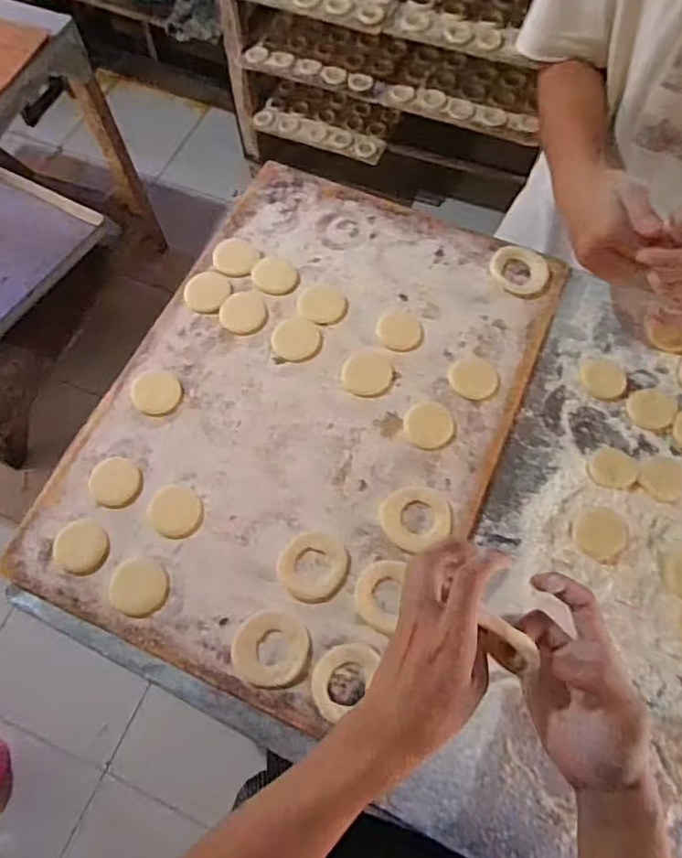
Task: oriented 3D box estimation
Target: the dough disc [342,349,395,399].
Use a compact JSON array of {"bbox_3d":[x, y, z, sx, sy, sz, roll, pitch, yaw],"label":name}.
[{"bbox_3d":[0.031,-0.064,0.685,0.057,0.004,0.057,-1,66,1],"label":"dough disc"}]

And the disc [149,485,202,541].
[{"bbox_3d":[-0.172,0.086,0.627,0.052,0.005,0.059,-26,68,-10],"label":"disc"}]

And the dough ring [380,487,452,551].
[{"bbox_3d":[0.077,0.088,0.616,0.069,0.010,0.061,-25,67,-9],"label":"dough ring"}]

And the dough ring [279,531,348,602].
[{"bbox_3d":[-0.027,0.134,0.596,0.065,0.011,0.067,-1,66,1],"label":"dough ring"}]

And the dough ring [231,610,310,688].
[{"bbox_3d":[-0.066,0.206,0.565,0.069,0.011,0.065,-1,66,1],"label":"dough ring"}]

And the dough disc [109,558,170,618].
[{"bbox_3d":[-0.197,0.155,0.589,0.057,0.004,0.053,-1,66,1],"label":"dough disc"}]

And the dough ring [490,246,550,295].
[{"bbox_3d":[0.220,-0.197,0.741,0.071,0.008,0.064,19,67,10],"label":"dough ring"}]

